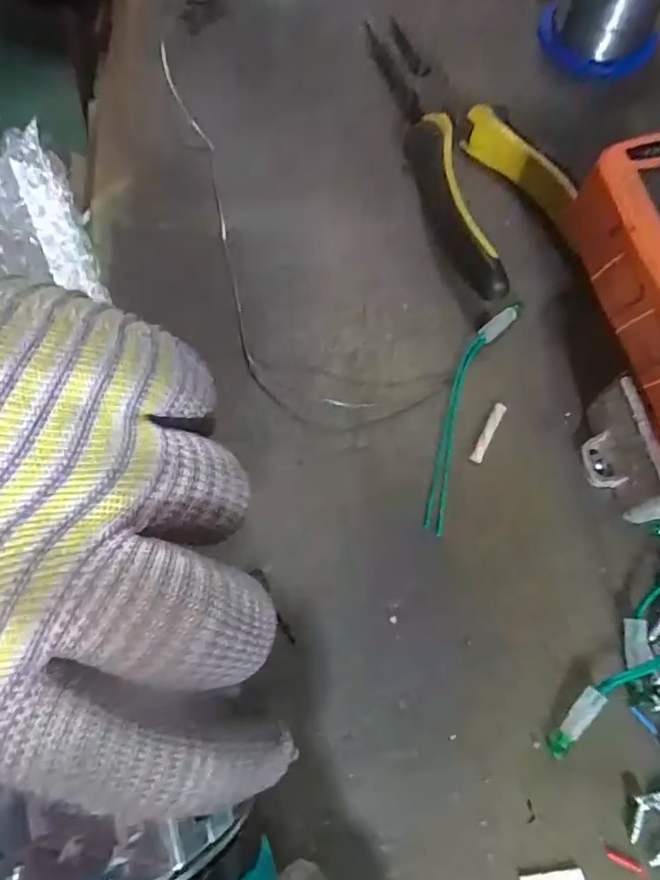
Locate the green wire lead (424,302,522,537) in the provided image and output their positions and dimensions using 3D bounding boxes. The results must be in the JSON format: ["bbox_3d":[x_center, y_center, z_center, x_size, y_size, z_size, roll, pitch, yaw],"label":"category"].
[{"bbox_3d":[0.056,-0.015,0.225,0.016,0.006,0.107,22,70,8],"label":"green wire lead"}]

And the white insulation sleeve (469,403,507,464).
[{"bbox_3d":[0.065,-0.003,0.222,0.005,0.004,0.027,27,71,10],"label":"white insulation sleeve"}]

